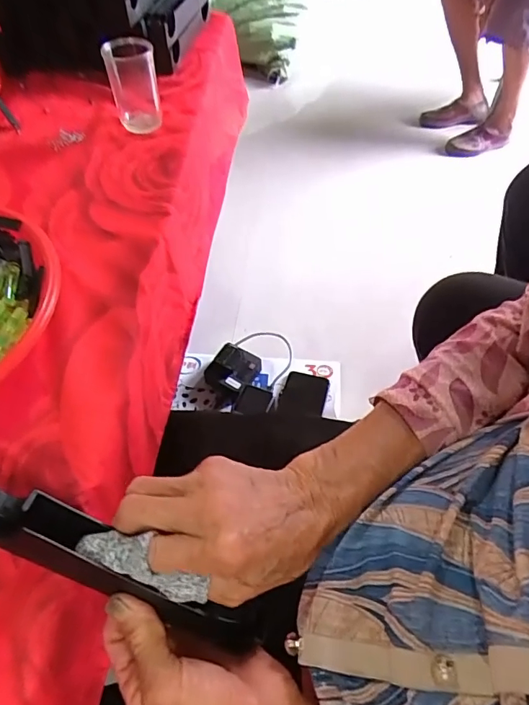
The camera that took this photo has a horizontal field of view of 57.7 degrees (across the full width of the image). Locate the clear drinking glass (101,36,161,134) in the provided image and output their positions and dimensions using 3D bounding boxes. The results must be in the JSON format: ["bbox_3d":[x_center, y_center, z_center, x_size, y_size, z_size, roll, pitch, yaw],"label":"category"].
[{"bbox_3d":[-0.140,-0.289,0.514,0.049,0.078,0.052,-21,56,-16],"label":"clear drinking glass"}]

